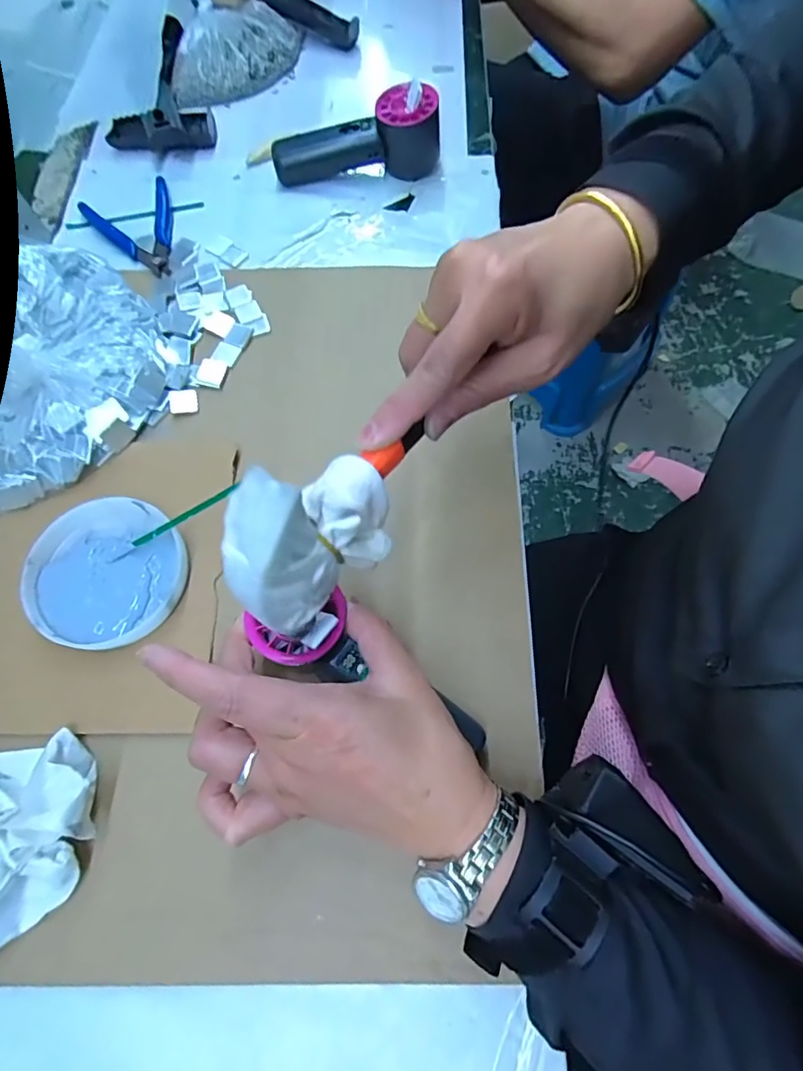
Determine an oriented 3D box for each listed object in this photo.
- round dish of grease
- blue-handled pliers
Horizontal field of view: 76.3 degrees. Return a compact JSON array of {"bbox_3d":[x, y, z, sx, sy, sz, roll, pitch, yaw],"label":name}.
[{"bbox_3d":[-0.196,0.024,0.342,0.098,0.018,0.097,-1,68,2],"label":"round dish of grease"},{"bbox_3d":[-0.238,-0.276,0.465,0.077,0.008,0.115,-26,70,-8],"label":"blue-handled pliers"}]

